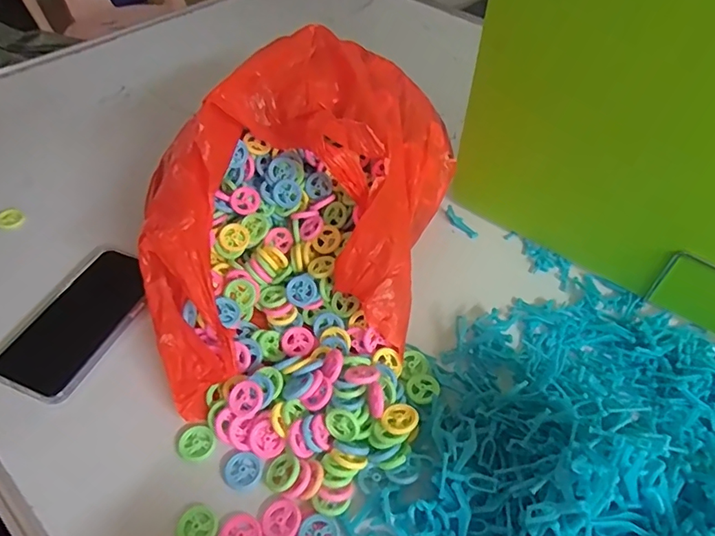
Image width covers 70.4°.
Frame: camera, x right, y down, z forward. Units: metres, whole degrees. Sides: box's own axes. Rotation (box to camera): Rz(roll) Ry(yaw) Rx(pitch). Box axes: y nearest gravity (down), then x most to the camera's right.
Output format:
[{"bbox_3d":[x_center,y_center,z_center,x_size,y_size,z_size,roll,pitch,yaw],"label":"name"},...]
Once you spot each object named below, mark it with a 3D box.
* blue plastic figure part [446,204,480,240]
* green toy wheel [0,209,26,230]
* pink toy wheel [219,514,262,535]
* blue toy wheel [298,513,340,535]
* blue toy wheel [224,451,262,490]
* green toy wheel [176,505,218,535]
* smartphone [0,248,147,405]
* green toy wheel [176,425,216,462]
[{"bbox_3d":[0.121,-0.054,0.596,0.014,0.012,0.049,-29,55,-26],"label":"blue plastic figure part"},{"bbox_3d":[-0.399,-0.056,0.581,0.029,0.013,0.029,2,47,-2],"label":"green toy wheel"},{"bbox_3d":[-0.086,0.197,0.373,0.030,0.004,0.029,2,47,-2],"label":"pink toy wheel"},{"bbox_3d":[-0.028,0.196,0.372,0.028,0.007,0.028,2,47,-2],"label":"blue toy wheel"},{"bbox_3d":[-0.091,0.162,0.405,0.029,0.005,0.028,2,47,-2],"label":"blue toy wheel"},{"bbox_3d":[-0.119,0.193,0.377,0.027,0.006,0.029,2,47,-2],"label":"green toy wheel"},{"bbox_3d":[-0.268,0.049,0.488,0.091,0.015,0.154,23,58,8],"label":"smartphone"},{"bbox_3d":[-0.132,0.145,0.417,0.028,0.006,0.028,2,47,-2],"label":"green toy wheel"}]

